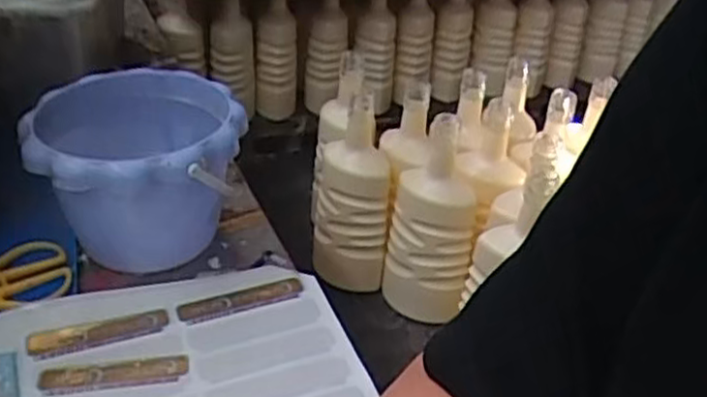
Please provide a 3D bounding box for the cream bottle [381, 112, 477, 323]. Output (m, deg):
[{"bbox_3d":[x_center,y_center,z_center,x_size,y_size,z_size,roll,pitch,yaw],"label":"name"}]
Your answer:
[{"bbox_3d":[0.091,0.033,0.874,0.092,0.239,0.093,5,32,0],"label":"cream bottle"}]

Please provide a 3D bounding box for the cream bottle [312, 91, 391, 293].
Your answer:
[{"bbox_3d":[0.000,-0.011,0.935,0.086,0.236,0.110,3,32,-3],"label":"cream bottle"}]

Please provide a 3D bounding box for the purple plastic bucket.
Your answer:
[{"bbox_3d":[-0.160,-0.012,0.570,0.145,0.131,0.156,2,35,-1],"label":"purple plastic bucket"}]

